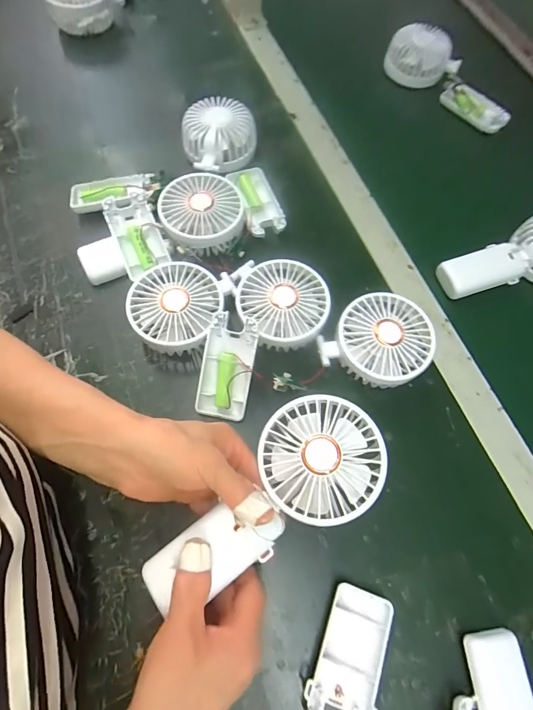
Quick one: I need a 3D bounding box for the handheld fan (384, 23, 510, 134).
[{"bbox_3d":[0.261,-0.397,0.541,0.202,0.052,0.074,39,71,12],"label":"handheld fan"}]

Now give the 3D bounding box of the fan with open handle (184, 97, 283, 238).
[{"bbox_3d":[-0.042,-0.215,0.431,0.086,0.047,0.181,-14,69,-9],"label":"fan with open handle"}]

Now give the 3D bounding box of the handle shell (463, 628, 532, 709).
[{"bbox_3d":[0.171,0.253,0.270,0.040,0.020,0.090,-1,68,-3],"label":"handle shell"}]

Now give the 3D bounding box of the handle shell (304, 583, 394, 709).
[{"bbox_3d":[0.061,0.227,0.279,0.048,0.017,0.094,20,68,5],"label":"handle shell"}]

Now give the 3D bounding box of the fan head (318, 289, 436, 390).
[{"bbox_3d":[0.106,-0.008,0.361,0.099,0.047,0.087,-41,75,-17],"label":"fan head"}]

